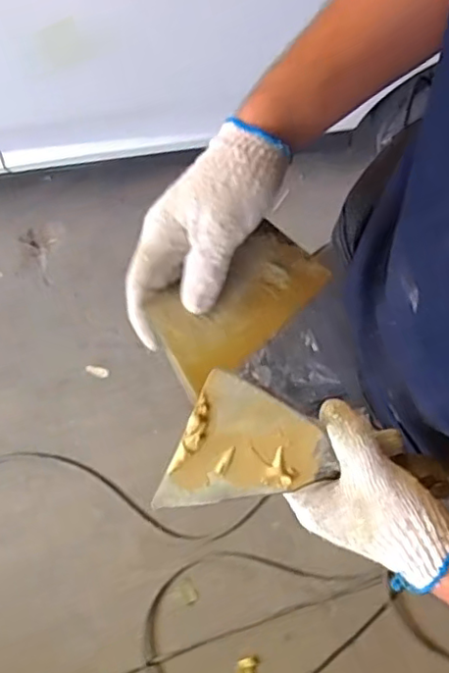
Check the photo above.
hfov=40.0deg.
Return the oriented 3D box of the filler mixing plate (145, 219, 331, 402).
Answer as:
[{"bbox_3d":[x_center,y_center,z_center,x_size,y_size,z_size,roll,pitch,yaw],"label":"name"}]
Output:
[{"bbox_3d":[0.008,-0.026,0.425,0.069,0.007,0.140,41,61,11],"label":"filler mixing plate"}]

